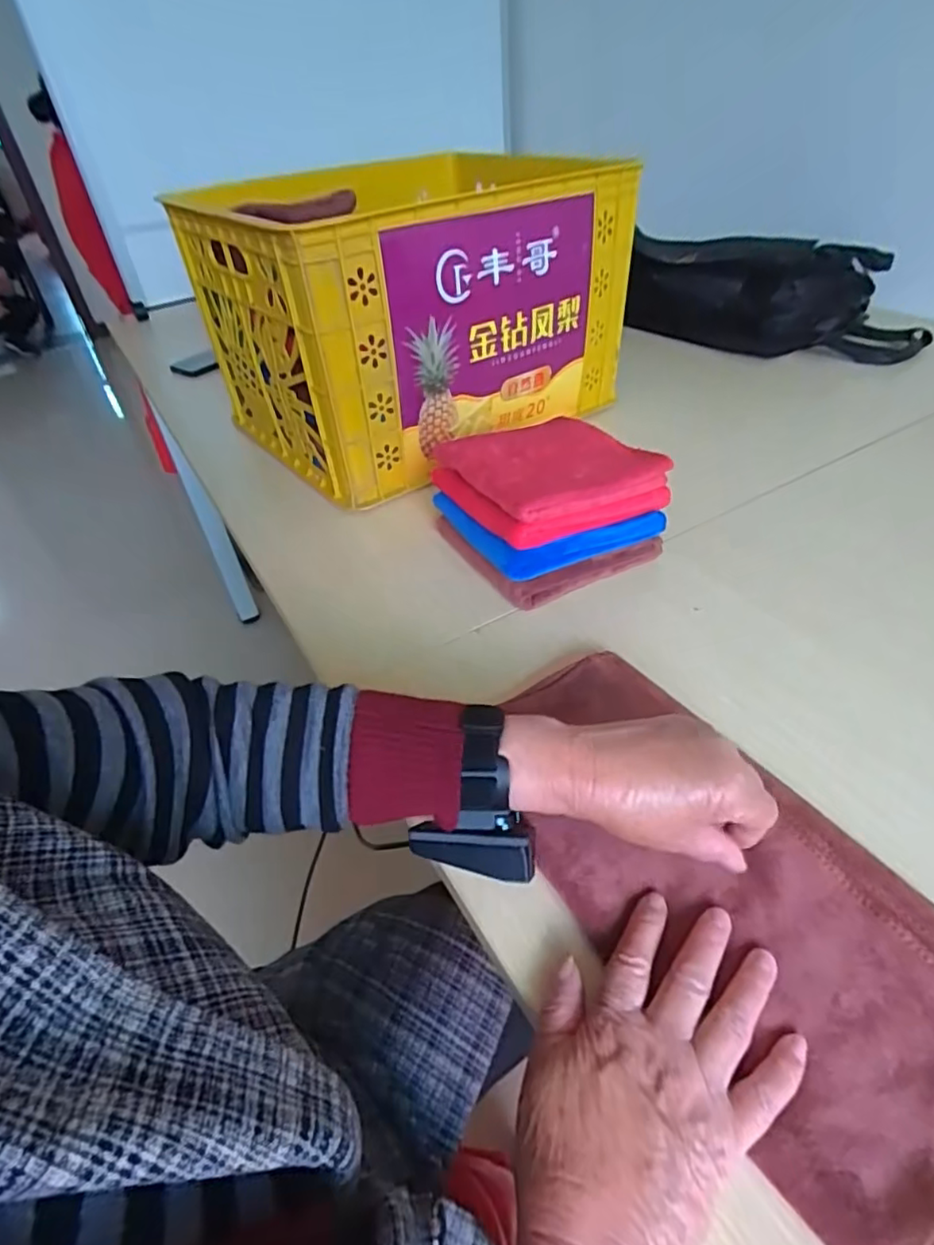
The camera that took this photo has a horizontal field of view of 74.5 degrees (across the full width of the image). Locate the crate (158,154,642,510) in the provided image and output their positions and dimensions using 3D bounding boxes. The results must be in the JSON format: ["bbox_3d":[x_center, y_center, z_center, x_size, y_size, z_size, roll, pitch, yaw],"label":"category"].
[{"bbox_3d":[-0.077,-0.409,0.831,0.449,0.277,0.386,-31,47,-26],"label":"crate"}]

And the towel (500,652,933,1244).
[{"bbox_3d":[0.140,0.138,0.364,0.170,0.021,0.332,-21,41,-18],"label":"towel"}]

